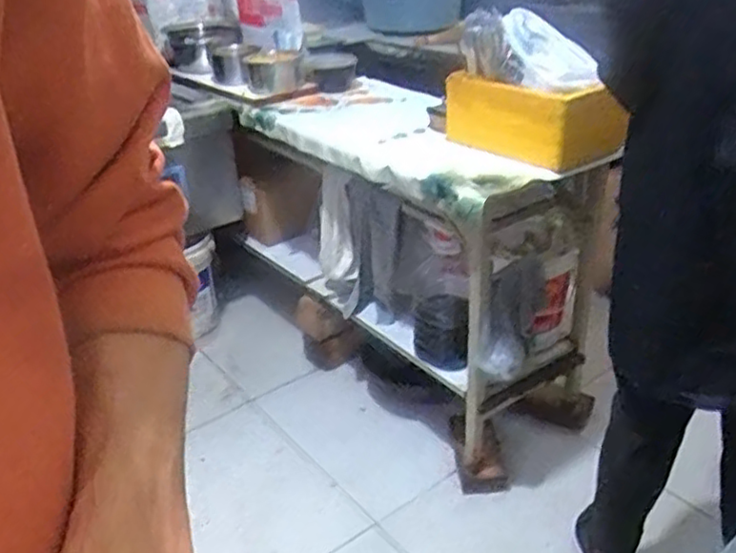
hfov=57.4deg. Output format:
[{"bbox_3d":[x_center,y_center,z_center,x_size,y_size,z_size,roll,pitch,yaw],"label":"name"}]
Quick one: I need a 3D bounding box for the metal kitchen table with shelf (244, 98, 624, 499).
[{"bbox_3d":[0.111,-0.056,1.910,0.497,0.794,1.087,-21,33,-30],"label":"metal kitchen table with shelf"}]

